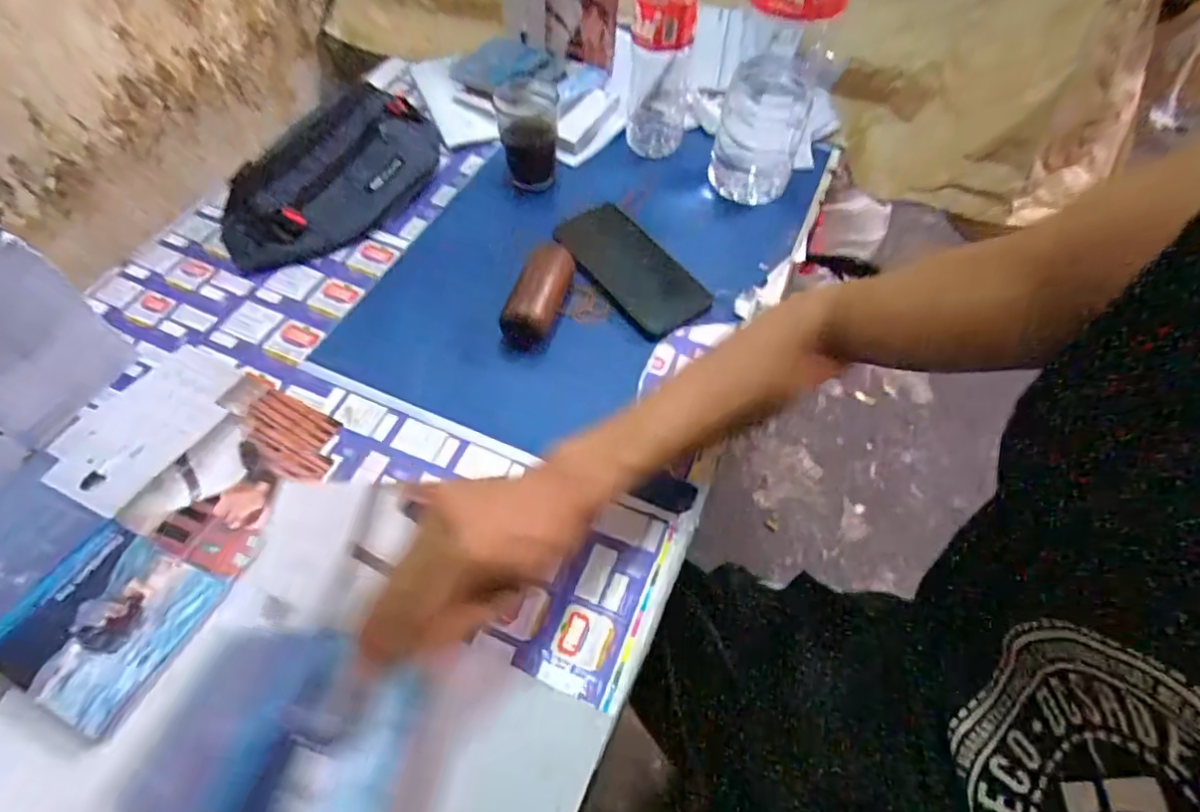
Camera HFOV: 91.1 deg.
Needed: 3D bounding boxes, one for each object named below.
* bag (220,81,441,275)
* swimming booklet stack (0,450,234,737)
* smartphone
[{"bbox_3d":[-0.259,-0.237,0.600,0.109,0.080,0.257,26,56,14],"label":"bag"},{"bbox_3d":[-0.360,0.118,0.390,0.200,0.014,0.105,21,59,12],"label":"swimming booklet stack"},{"bbox_3d":[0.025,-0.140,0.568,0.079,0.013,0.170,-37,75,-15],"label":"smartphone"}]

